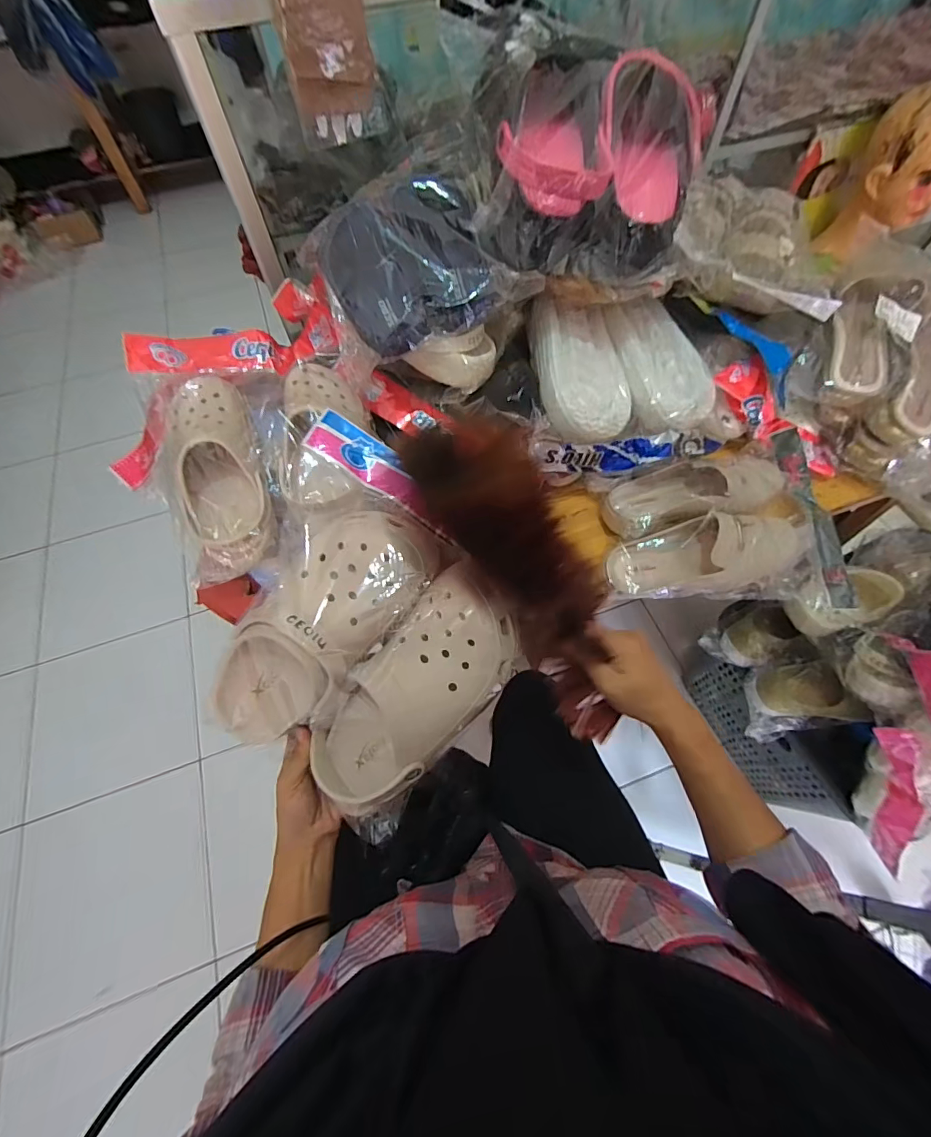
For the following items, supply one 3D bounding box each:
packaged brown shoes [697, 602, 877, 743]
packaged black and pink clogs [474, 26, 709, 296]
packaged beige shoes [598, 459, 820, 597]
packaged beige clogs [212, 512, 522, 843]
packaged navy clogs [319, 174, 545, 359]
[{"bbox_3d":[0.518,0.171,0.762,0.123,0.114,0.215,-19,63,-8],"label":"packaged brown shoes"},{"bbox_3d":[0.126,-0.433,0.491,0.229,0.156,0.210,2,62,3],"label":"packaged black and pink clogs"},{"bbox_3d":[0.311,-0.066,0.578,0.278,0.068,0.182,-5,62,-1],"label":"packaged beige shoes"},{"bbox_3d":[-0.086,0.081,0.376,0.209,0.100,0.239,34,92,0],"label":"packaged beige clogs"},{"bbox_3d":[-0.053,-0.335,0.515,0.209,0.100,0.157,-22,94,2],"label":"packaged navy clogs"}]

